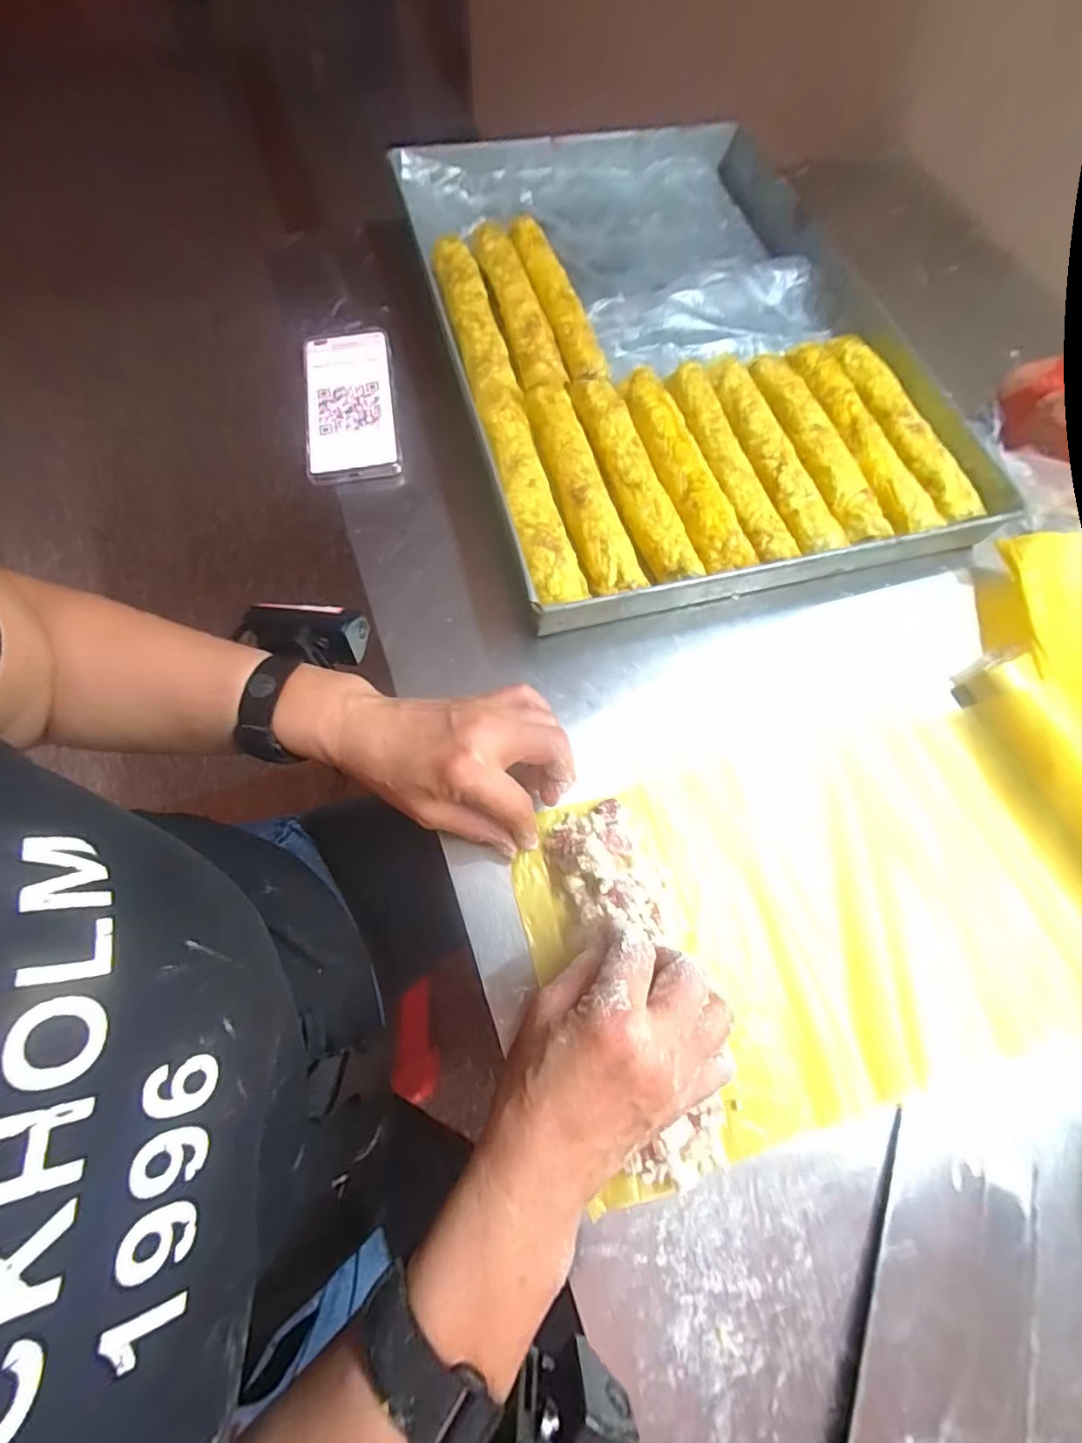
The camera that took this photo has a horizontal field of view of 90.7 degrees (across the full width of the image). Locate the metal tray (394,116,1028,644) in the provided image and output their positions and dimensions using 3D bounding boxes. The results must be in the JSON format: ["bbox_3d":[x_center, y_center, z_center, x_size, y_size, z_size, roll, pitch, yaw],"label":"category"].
[{"bbox_3d":[0.115,-0.367,0.498,0.400,0.039,0.575,-13,71,-8],"label":"metal tray"}]

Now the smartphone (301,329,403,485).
[{"bbox_3d":[-0.166,-0.274,0.462,0.078,0.016,0.159,-10,77,0],"label":"smartphone"}]

